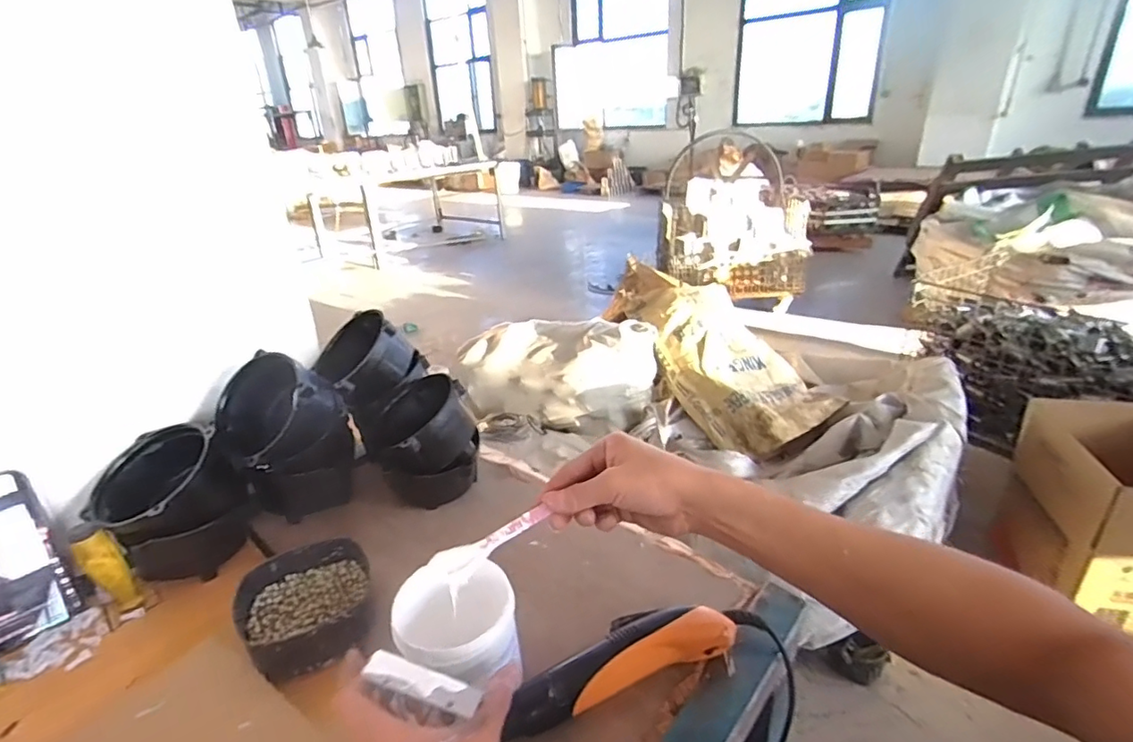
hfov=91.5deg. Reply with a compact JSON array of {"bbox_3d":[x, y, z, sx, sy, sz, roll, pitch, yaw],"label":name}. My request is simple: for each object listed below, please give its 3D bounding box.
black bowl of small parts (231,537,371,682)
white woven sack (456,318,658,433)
[{"bbox_3d":[-0.249,0.228,0.535,0.120,0.040,0.134,-17,28,-28],"label":"black bowl of small parts"},{"bbox_3d":[-0.054,-0.012,1.843,0.691,0.279,0.292,6,26,18],"label":"white woven sack"}]

